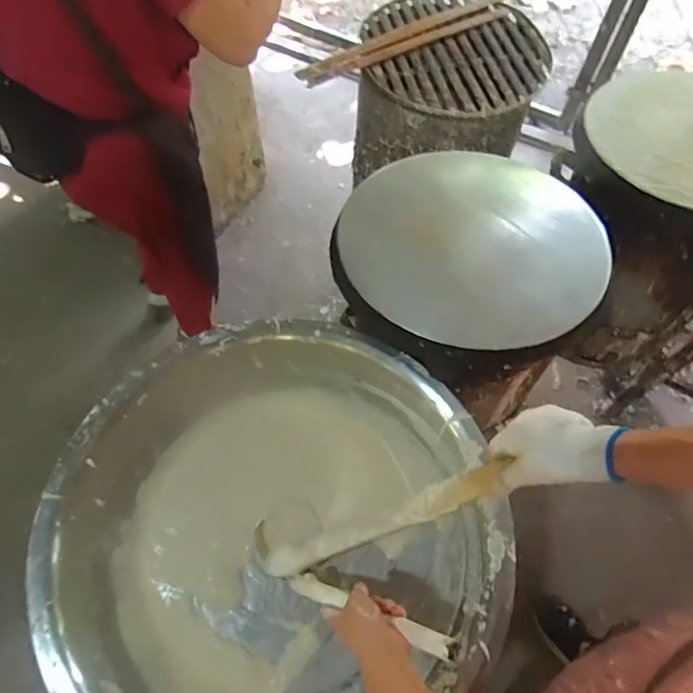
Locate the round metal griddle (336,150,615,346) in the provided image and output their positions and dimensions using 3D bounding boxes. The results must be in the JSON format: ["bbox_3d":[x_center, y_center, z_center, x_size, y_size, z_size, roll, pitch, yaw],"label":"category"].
[{"bbox_3d":[0.189,-0.165,0.735,0.365,0.030,0.381,1,59,-1],"label":"round metal griddle"}]

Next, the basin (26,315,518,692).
[{"bbox_3d":[-0.083,0.256,0.672,0.533,0.222,0.519,1,59,-1],"label":"basin"}]

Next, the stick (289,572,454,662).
[{"bbox_3d":[0.016,0.305,0.578,0.252,0.010,0.027,-4,46,47],"label":"stick"}]

